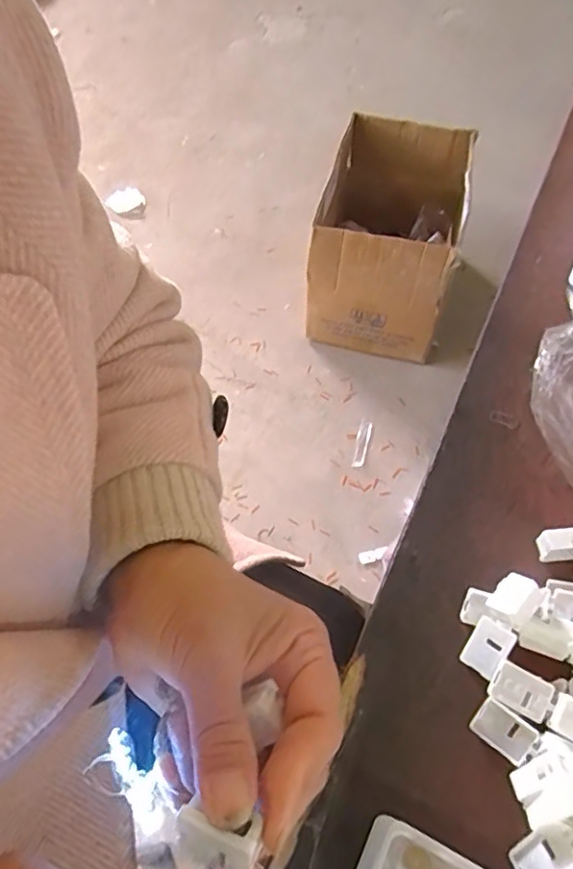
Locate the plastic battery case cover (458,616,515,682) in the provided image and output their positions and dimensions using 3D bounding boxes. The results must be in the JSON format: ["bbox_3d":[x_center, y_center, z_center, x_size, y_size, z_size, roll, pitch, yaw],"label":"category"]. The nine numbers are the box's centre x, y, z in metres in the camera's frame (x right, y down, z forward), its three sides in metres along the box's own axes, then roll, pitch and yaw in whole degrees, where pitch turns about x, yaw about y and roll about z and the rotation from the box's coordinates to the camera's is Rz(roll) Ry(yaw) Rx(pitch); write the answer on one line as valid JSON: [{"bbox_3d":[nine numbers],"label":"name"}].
[{"bbox_3d":[0.103,0.110,0.301,0.021,0.004,0.027,34,91,38],"label":"plastic battery case cover"}]

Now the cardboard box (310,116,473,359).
[{"bbox_3d":[0.217,-0.416,1.262,0.275,0.305,0.419,11,61,7],"label":"cardboard box"}]

